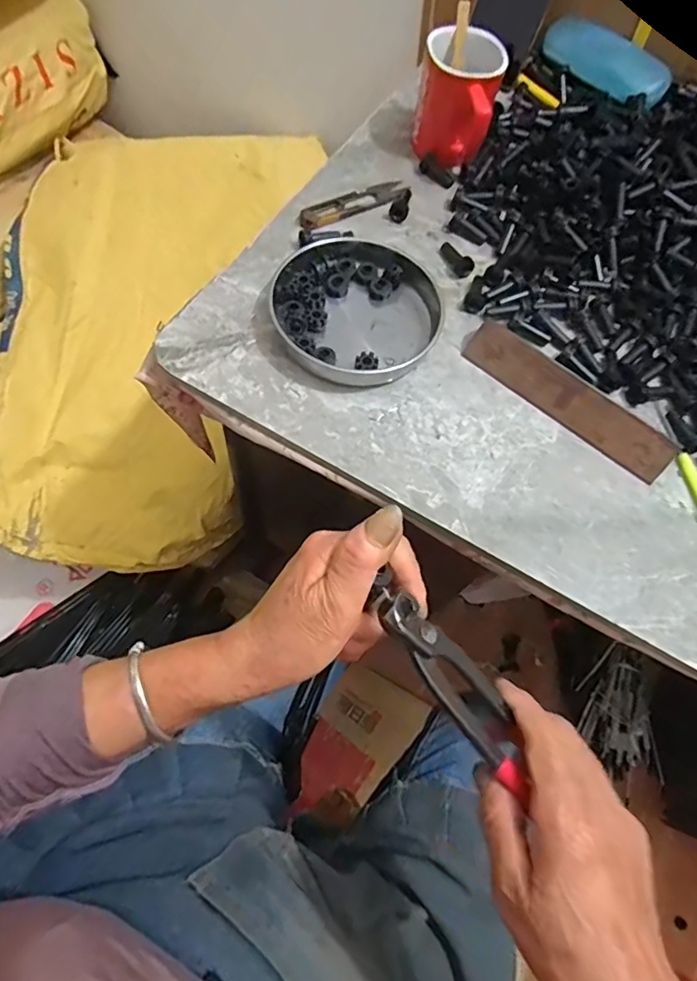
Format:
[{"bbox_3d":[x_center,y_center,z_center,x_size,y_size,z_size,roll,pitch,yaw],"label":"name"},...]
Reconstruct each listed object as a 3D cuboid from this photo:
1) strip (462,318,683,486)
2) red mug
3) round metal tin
[{"bbox_3d":[0.174,-0.073,0.436,0.179,0.006,0.036,38,115,10],"label":"strip"},{"bbox_3d":[0.101,-0.372,0.519,0.074,0.073,0.098,17,65,2],"label":"red mug"},{"bbox_3d":[0.006,-0.155,0.459,0.136,0.029,0.145,0,69,-1],"label":"round metal tin"}]

